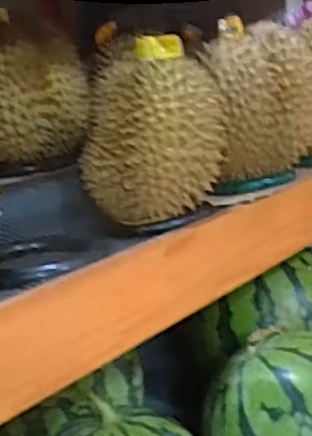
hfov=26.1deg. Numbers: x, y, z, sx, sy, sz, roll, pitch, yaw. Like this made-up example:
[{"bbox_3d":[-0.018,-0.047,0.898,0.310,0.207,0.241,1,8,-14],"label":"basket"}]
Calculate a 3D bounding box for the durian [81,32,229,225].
[{"bbox_3d":[-0.003,-0.106,0.840,0.174,0.201,0.142,-6,11,6],"label":"durian"}]

